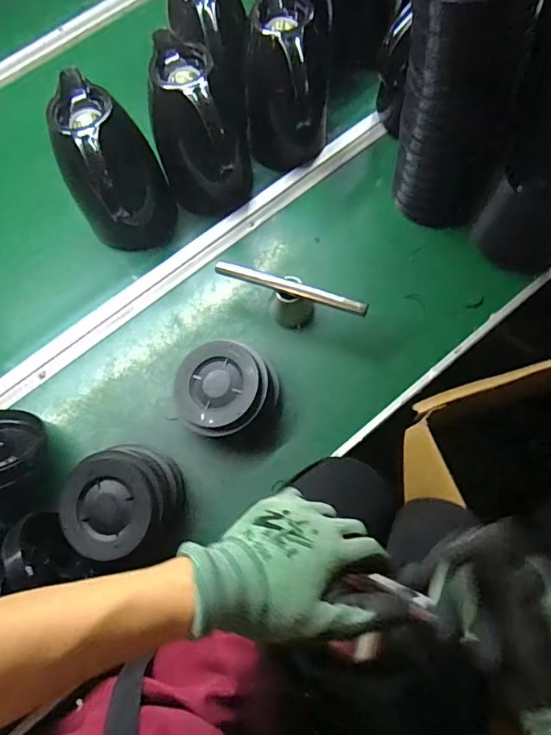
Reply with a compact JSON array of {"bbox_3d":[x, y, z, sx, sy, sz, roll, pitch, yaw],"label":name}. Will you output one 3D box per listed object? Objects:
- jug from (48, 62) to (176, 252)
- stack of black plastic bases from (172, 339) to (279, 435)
[{"bbox_3d":[-0.217,-0.252,0.657,0.131,0.209,0.125,30,75,12],"label":"jug"},{"bbox_3d":[-0.063,0.032,0.613,0.127,0.058,0.119,33,76,12],"label":"stack of black plastic bases"}]

